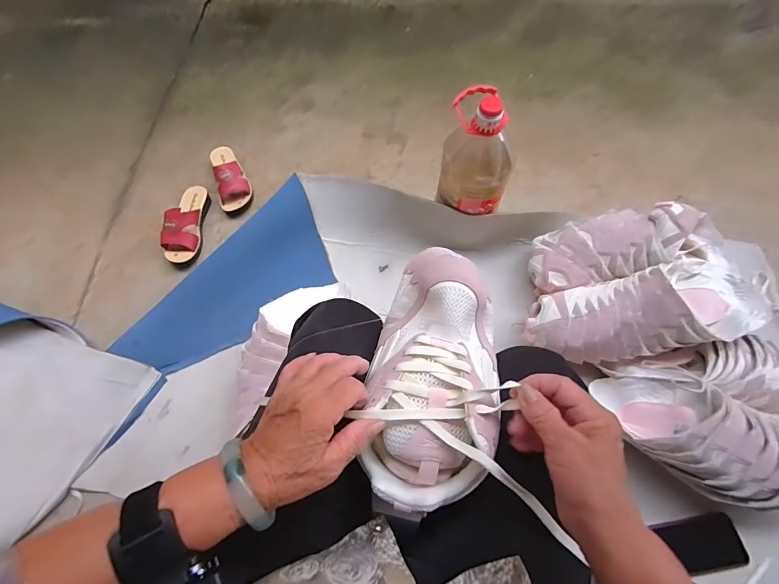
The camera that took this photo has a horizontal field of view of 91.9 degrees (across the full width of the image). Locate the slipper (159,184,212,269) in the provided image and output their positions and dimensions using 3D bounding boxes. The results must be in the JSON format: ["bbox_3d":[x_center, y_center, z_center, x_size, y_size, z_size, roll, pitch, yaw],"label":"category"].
[{"bbox_3d":[-0.522,-0.178,0.960,0.081,0.070,0.222,-2,64,-2],"label":"slipper"}]

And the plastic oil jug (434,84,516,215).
[{"bbox_3d":[0.172,-0.277,0.773,0.126,0.217,0.167,-24,69,-9],"label":"plastic oil jug"}]

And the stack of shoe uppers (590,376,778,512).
[{"bbox_3d":[0.583,0.267,0.653,0.389,0.139,0.173,17,69,8],"label":"stack of shoe uppers"}]

